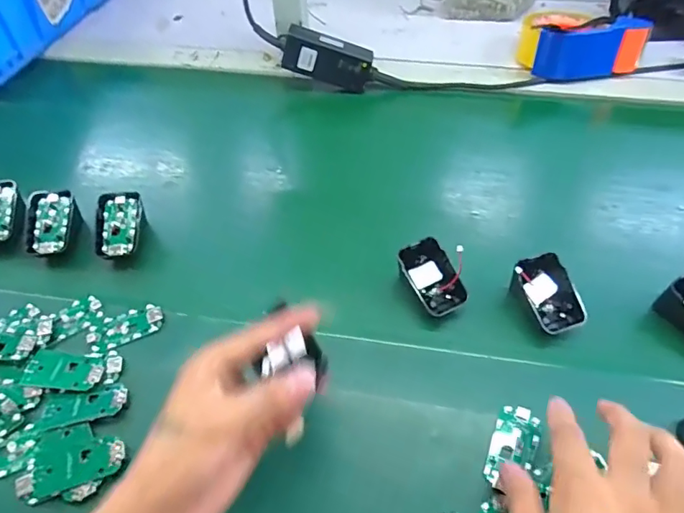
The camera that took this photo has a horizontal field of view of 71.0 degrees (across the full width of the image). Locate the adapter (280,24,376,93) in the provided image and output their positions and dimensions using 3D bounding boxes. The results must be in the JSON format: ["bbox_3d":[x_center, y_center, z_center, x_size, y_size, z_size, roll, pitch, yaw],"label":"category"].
[{"bbox_3d":[-0.017,-0.256,0.627,0.121,0.056,0.025,16,52,-9],"label":"adapter"}]

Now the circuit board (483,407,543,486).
[{"bbox_3d":[0.129,0.142,0.359,0.032,0.005,0.060,21,56,17],"label":"circuit board"}]

